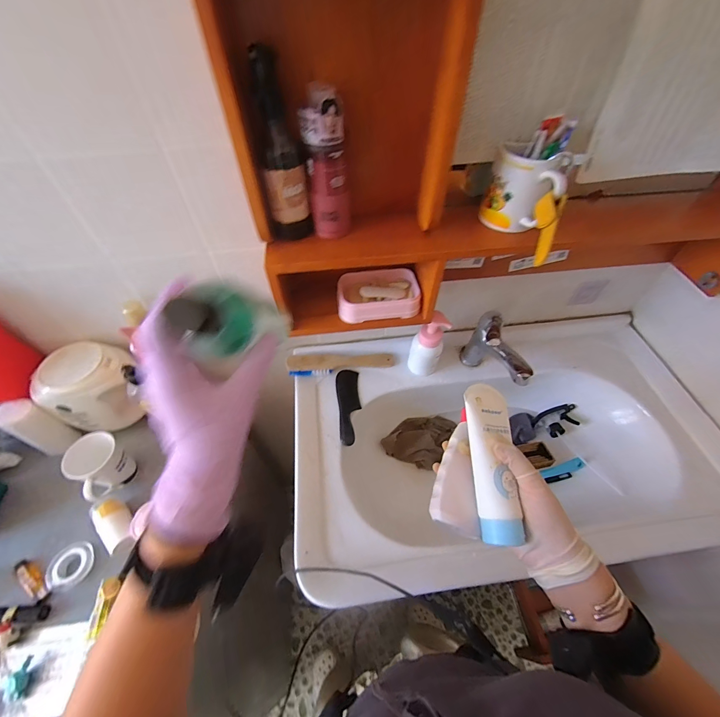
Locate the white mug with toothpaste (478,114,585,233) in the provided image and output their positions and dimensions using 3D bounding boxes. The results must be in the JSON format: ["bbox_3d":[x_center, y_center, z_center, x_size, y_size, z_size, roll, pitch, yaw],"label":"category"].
[{"bbox_3d":[0.218,-0.229,0.433,0.096,0.116,0.083,19,55,15],"label":"white mug with toothpaste"}]

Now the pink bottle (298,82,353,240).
[{"bbox_3d":[-0.039,-0.241,0.413,0.049,0.159,0.059,-1,53,0],"label":"pink bottle"}]

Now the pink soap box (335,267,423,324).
[{"bbox_3d":[0.032,-0.112,0.561,0.137,0.030,0.100,-3,53,-2],"label":"pink soap box"}]

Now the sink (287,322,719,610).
[{"bbox_3d":[0.285,0.175,0.697,0.818,0.172,0.480,-6,53,-4],"label":"sink"}]

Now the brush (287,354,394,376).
[{"bbox_3d":[-0.040,0.010,0.721,0.226,0.052,0.033,-8,53,-5],"label":"brush"}]

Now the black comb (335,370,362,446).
[{"bbox_3d":[-0.023,0.096,0.676,0.047,0.007,0.168,-4,53,-2],"label":"black comb"}]

